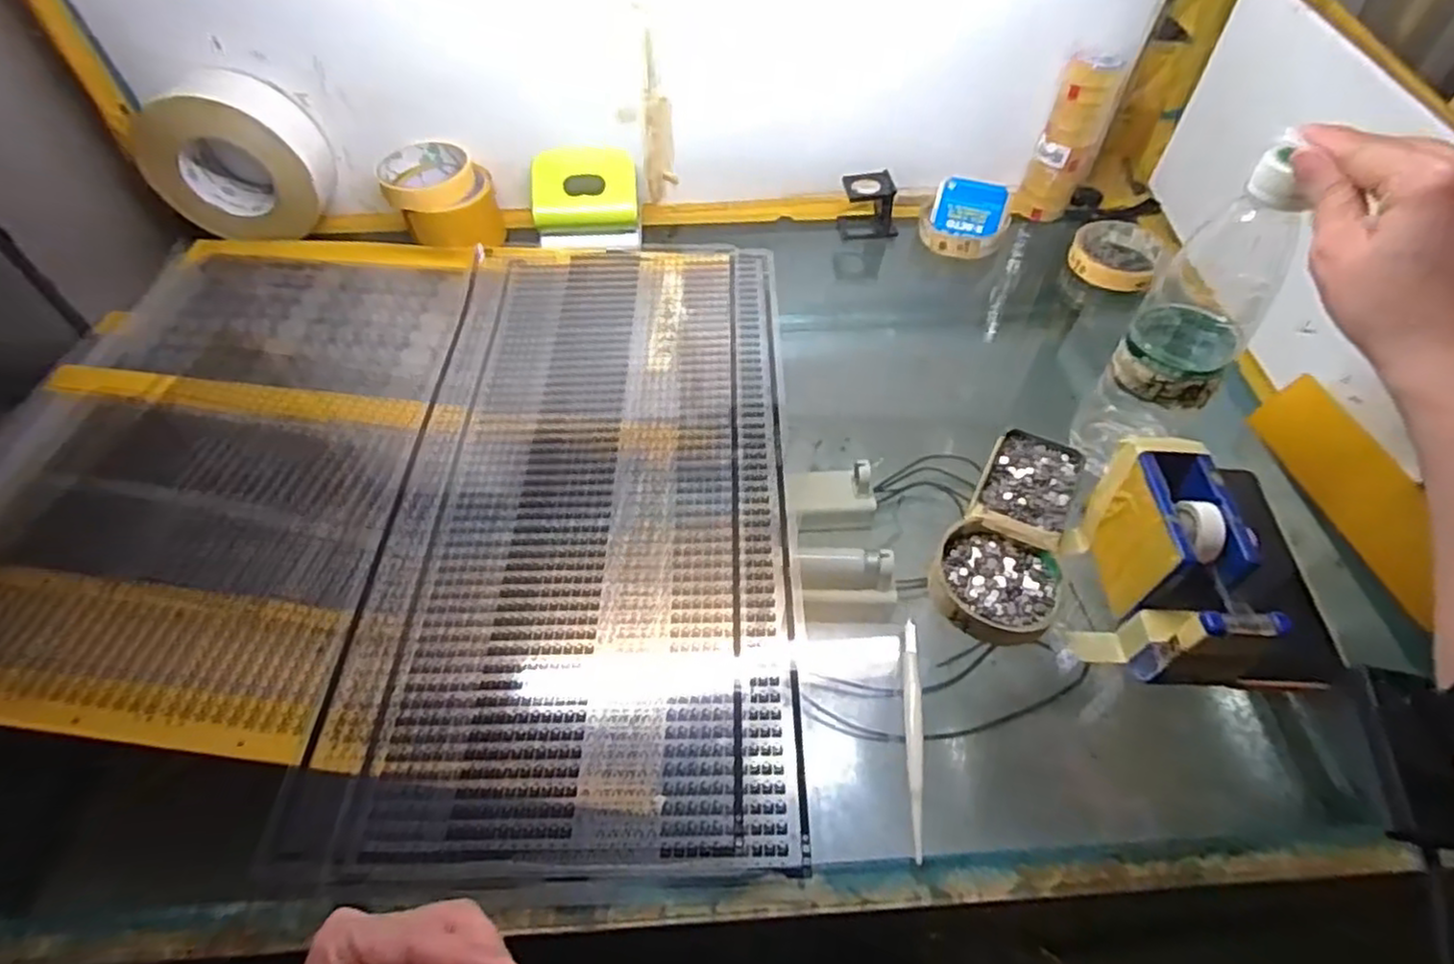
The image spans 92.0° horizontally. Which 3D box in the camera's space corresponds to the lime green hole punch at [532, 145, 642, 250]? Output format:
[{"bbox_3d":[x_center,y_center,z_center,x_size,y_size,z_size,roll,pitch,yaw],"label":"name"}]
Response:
[{"bbox_3d":[-0.134,-0.271,0.676,0.099,0.061,0.078,-4,52,-2],"label":"lime green hole punch"}]

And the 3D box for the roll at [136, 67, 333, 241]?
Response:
[{"bbox_3d":[-0.445,-0.290,0.650,0.142,0.137,0.061,-5,52,-3],"label":"roll"}]

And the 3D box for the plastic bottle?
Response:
[{"bbox_3d":[0.290,-0.093,0.442,0.067,0.224,0.067,-24,56,-18],"label":"plastic bottle"}]

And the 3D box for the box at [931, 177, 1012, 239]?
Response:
[{"bbox_3d":[0.234,-0.260,0.671,0.071,0.016,0.053,10,95,6],"label":"box"}]

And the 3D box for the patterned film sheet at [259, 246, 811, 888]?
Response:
[{"bbox_3d":[-0.097,-0.006,0.509,0.277,0.011,0.512,0,52,1],"label":"patterned film sheet"}]

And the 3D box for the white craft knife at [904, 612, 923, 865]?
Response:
[{"bbox_3d":[0.106,0.141,0.400,0.010,0.010,0.130,5,52,5],"label":"white craft knife"}]

